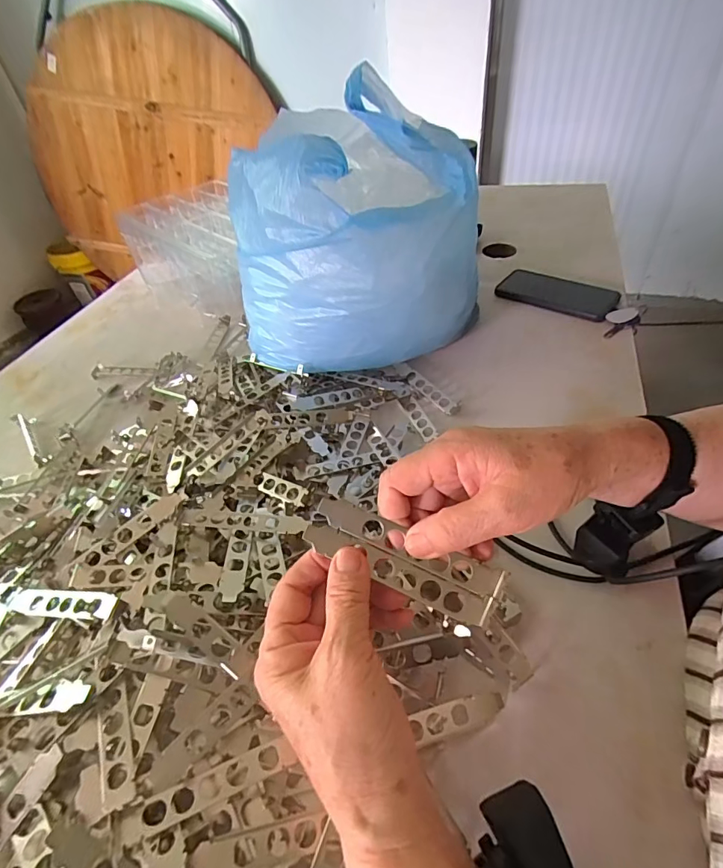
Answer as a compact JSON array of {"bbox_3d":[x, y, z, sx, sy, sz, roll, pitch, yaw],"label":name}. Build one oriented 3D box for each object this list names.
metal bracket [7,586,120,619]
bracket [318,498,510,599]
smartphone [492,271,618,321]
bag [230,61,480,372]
[{"bbox_3d":[-0.240,0.133,0.355,0.116,0.007,0.020,-5,45,20],"label":"metal bracket"},{"bbox_3d":[0.030,0.069,0.279,0.120,0.005,0.019,23,90,3],"label":"bracket"},{"bbox_3d":[0.290,-0.211,0.667,0.163,0.011,0.081,26,66,30],"label":"smartphone"},{"bbox_3d":[0.004,-0.231,0.560,0.268,0.262,0.263,8,47,16],"label":"bag"}]

